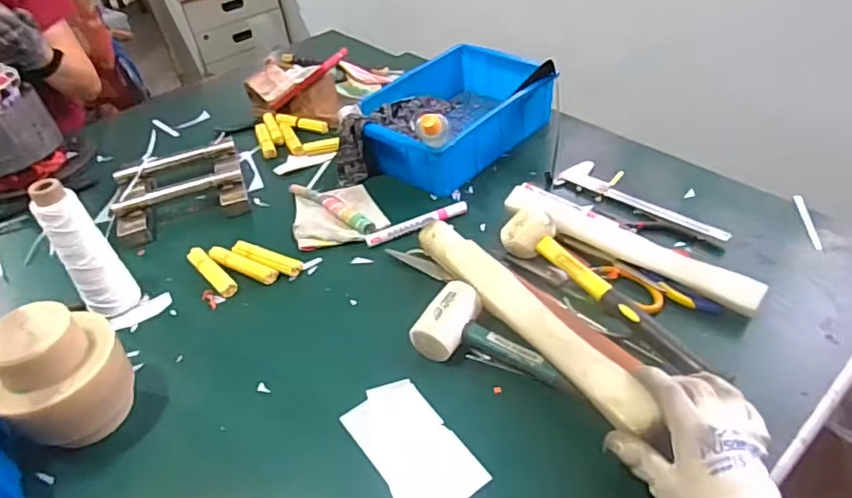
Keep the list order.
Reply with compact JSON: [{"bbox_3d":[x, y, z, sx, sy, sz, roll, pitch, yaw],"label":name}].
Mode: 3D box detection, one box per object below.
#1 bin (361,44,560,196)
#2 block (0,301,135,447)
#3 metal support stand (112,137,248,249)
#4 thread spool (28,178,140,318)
[{"bbox_3d":[0.045,-0.207,0.871,0.305,0.080,0.206,-35,49,-29],"label":"bin"},{"bbox_3d":[-0.333,0.123,0.525,0.094,0.131,0.110,22,49,29],"label":"block"},{"bbox_3d":[-0.364,-0.095,0.834,0.185,0.039,0.174,-19,43,-13],"label":"metal support stand"},{"bbox_3d":[-0.379,0.006,0.628,0.054,0.167,0.051,-17,42,-12],"label":"thread spool"}]

